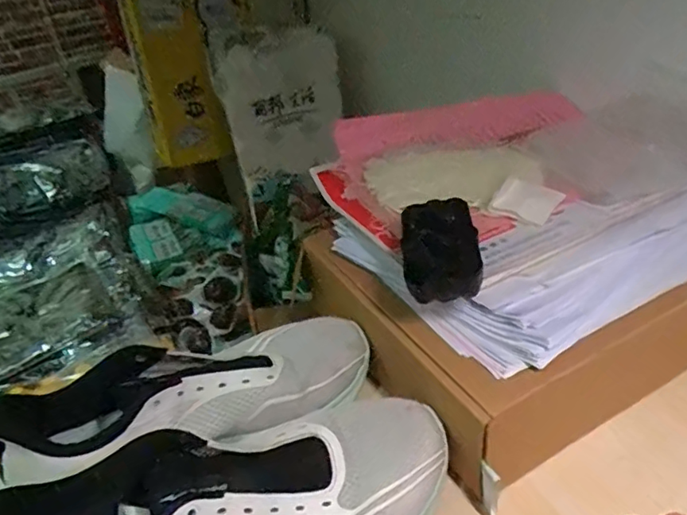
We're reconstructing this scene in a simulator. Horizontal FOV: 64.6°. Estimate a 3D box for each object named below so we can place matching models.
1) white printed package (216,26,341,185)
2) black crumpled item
[{"bbox_3d":[-0.113,-0.277,0.987,0.195,0.238,0.089,-22,37,-21],"label":"white printed package"},{"bbox_3d":[0.070,-0.006,0.396,0.052,0.028,0.104,-1,34,9],"label":"black crumpled item"}]

